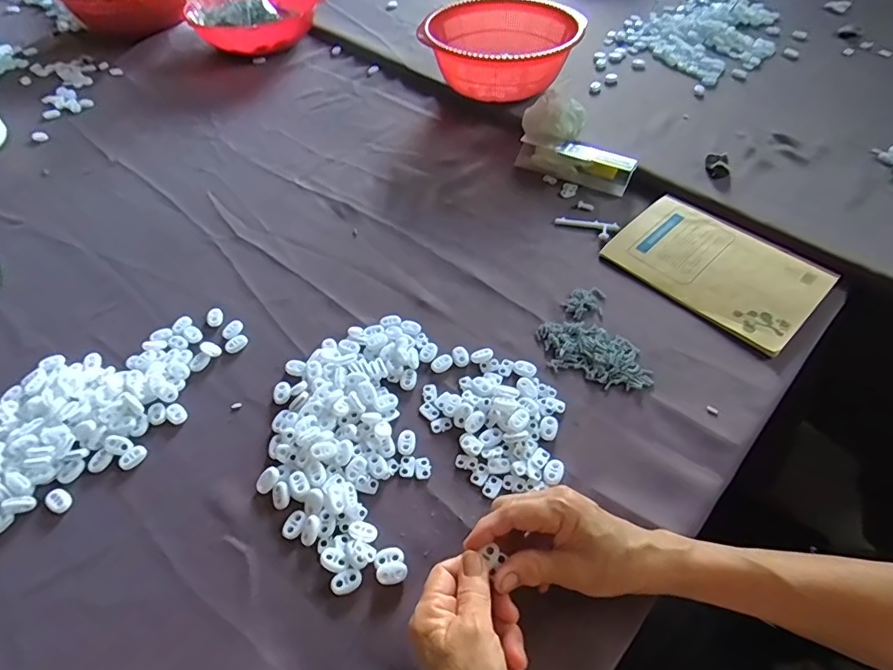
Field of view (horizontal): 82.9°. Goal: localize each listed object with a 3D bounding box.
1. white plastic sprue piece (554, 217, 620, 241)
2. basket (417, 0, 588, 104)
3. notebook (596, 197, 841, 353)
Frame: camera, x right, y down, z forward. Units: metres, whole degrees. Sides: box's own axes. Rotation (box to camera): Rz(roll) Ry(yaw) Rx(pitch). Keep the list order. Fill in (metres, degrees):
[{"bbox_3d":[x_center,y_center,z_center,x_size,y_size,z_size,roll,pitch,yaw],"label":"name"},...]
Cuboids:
[{"bbox_3d":[0.170,-0.132,0.613,0.075,0.008,0.026,7,52,9],"label":"white plastic sprue piece"},{"bbox_3d":[0.081,-0.427,0.781,0.230,0.096,0.208,13,53,14],"label":"basket"},{"bbox_3d":[0.299,-0.080,0.562,0.145,0.014,0.205,-38,58,-24],"label":"notebook"}]

